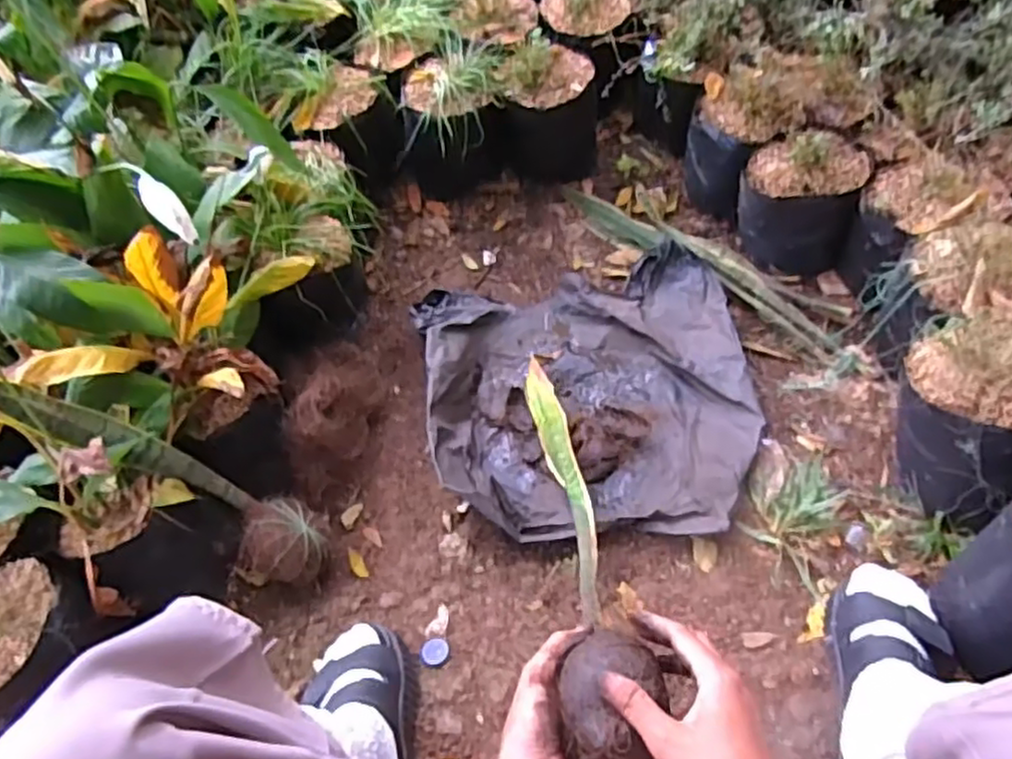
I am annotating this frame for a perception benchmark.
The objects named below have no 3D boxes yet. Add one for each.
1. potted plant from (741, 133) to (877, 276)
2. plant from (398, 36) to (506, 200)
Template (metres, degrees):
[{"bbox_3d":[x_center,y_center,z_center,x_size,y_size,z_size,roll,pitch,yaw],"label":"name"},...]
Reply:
[{"bbox_3d":[0.414,-0.263,1.012,0.158,0.163,0.136,15,62,13],"label":"potted plant"},{"bbox_3d":[-0.082,-0.411,1.157,0.164,0.180,0.200,-4,60,2],"label":"plant"}]

